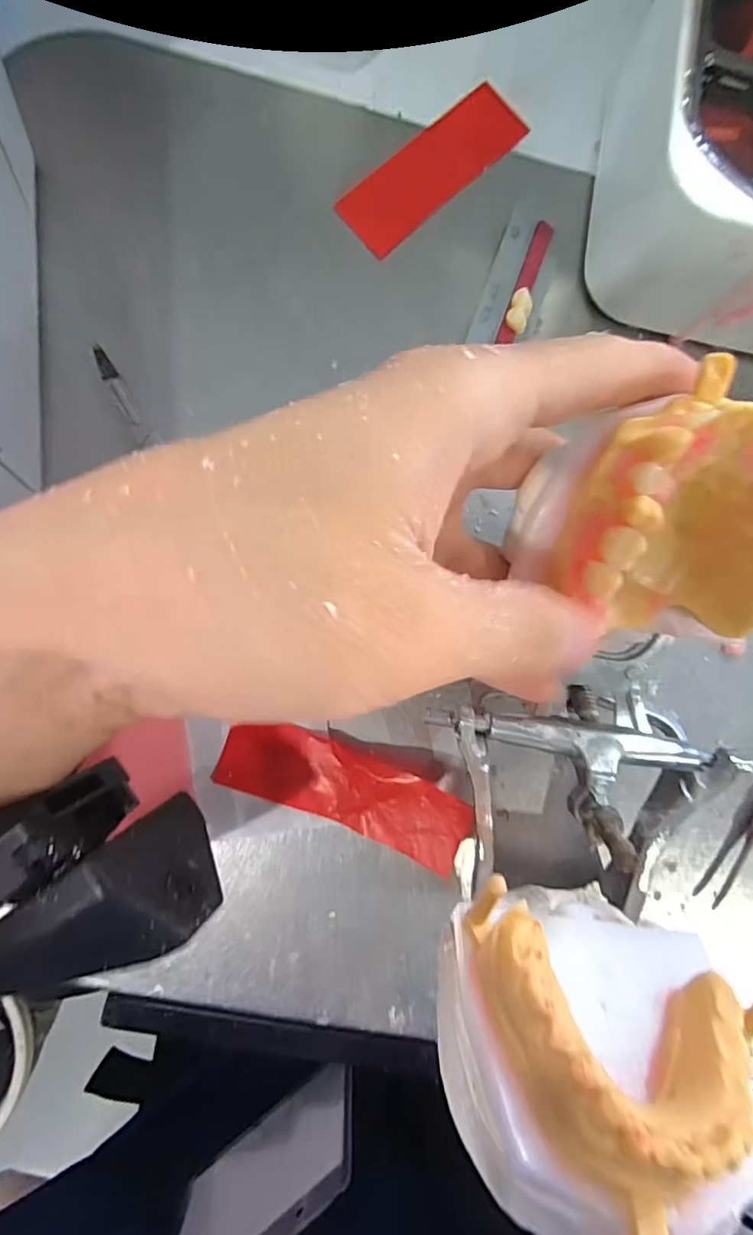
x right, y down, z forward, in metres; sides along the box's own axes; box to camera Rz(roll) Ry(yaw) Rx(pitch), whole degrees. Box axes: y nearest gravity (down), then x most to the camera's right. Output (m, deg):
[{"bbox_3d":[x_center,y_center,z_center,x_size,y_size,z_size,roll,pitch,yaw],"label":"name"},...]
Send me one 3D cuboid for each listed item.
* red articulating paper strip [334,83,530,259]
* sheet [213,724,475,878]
[{"bbox_3d":[0.022,-0.170,0.211,0.082,0.004,0.026,-44,91,-7],"label":"red articulating paper strip"},{"bbox_3d":[-0.011,0.056,0.183,0.081,0.008,0.025,20,97,6],"label":"sheet"}]

